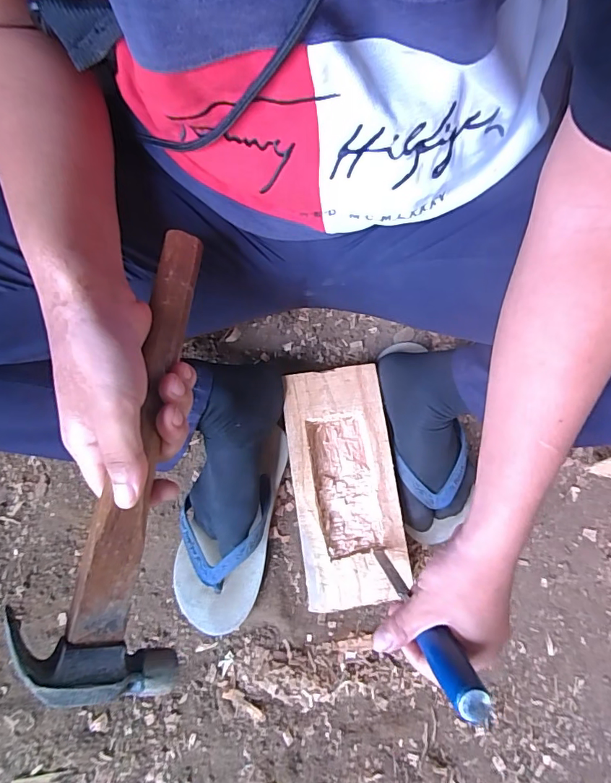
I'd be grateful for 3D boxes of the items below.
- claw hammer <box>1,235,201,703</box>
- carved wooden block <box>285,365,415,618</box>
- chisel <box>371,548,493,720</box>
[{"bbox_3d":[-0.102,0.028,0.280,0.084,0.028,0.275,17,71,-32],"label":"claw hammer"},{"bbox_3d":[0.043,0.103,0.524,0.115,0.037,0.257,-8,73,-4],"label":"carved wooden block"},{"bbox_3d":[0.090,0.179,0.388,0.021,0.241,0.019,-12,93,-4],"label":"chisel"}]

